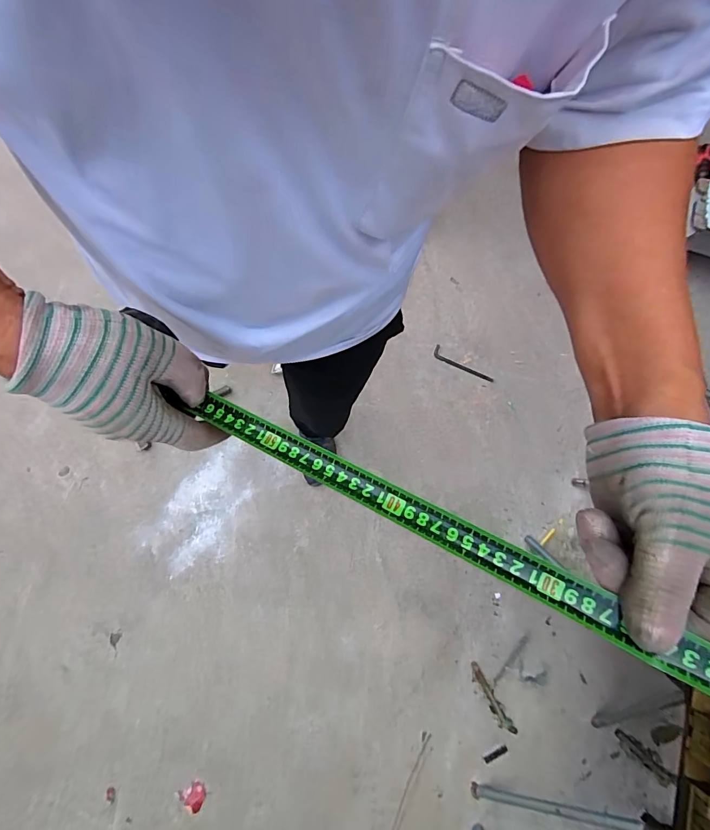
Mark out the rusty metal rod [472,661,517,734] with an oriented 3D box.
[{"bbox_3d":[0.400,0.835,1.224,0.039,0.009,0.219,-29,84,-13],"label":"rusty metal rod"}]

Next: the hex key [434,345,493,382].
[{"bbox_3d":[0.362,-0.165,1.388,0.219,0.010,0.050,28,69,9],"label":"hex key"}]

